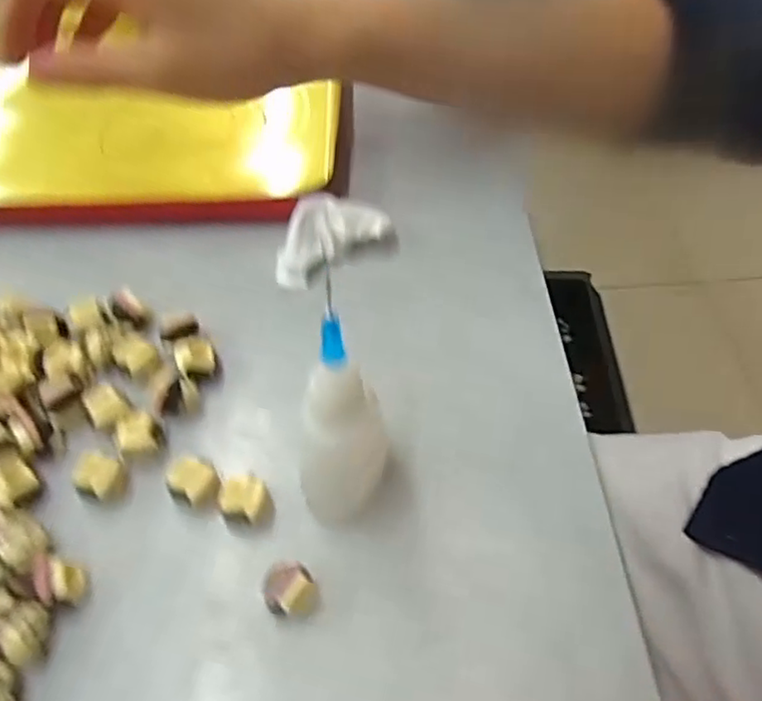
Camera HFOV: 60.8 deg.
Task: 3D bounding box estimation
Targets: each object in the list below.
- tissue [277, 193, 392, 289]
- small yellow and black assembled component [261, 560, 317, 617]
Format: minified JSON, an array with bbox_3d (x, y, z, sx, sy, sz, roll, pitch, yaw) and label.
[{"bbox_3d":[-0.025,-0.052,0.293,0.052,0.023,0.029,-26,59,-18],"label":"tissue"},{"bbox_3d":[-0.029,0.076,0.205,0.016,0.013,0.017,0,55,-1],"label":"small yellow and black assembled component"}]

